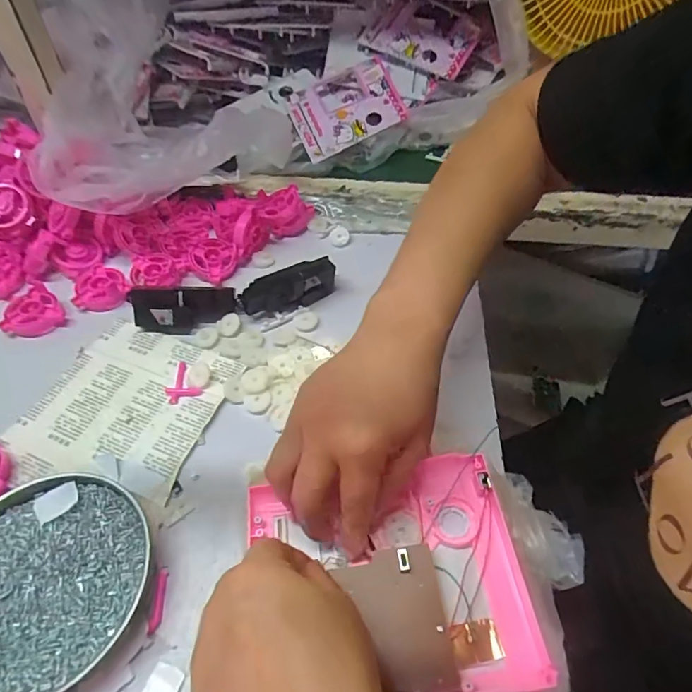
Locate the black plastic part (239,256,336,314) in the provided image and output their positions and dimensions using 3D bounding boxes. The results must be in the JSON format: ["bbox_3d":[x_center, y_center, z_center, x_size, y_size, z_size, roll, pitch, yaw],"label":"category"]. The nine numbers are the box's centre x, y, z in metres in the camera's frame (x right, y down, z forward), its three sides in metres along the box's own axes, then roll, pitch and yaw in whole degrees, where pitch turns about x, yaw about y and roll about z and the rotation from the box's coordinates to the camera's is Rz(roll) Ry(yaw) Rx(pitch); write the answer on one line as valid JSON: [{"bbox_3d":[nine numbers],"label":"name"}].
[{"bbox_3d":[-0.056,-0.058,0.464,0.091,0.032,0.034,-24,56,-19],"label":"black plastic part"}]

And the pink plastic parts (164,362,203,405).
[{"bbox_3d":[-0.146,0.033,0.411,0.027,0.004,0.042,-29,58,-22],"label":"pink plastic parts"}]

